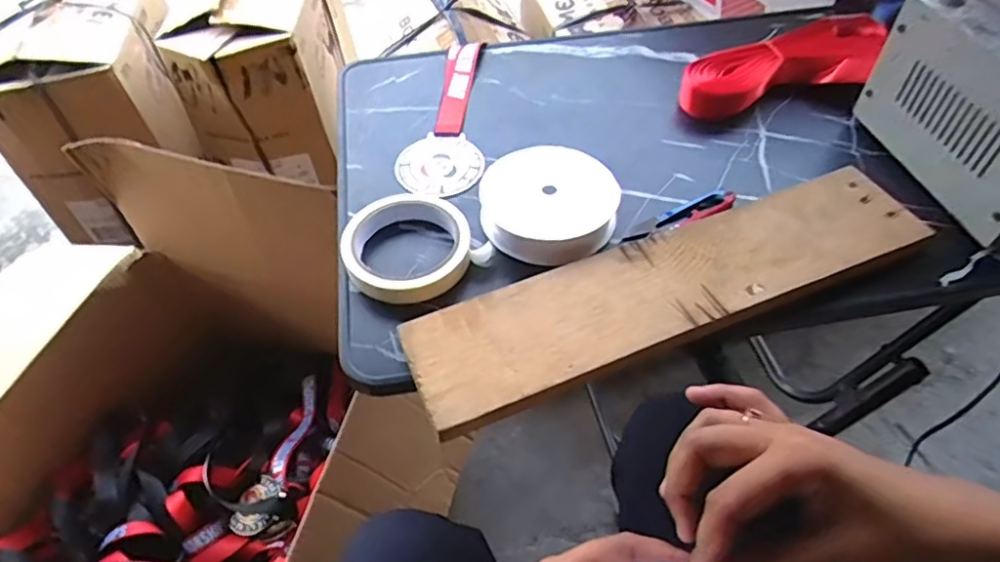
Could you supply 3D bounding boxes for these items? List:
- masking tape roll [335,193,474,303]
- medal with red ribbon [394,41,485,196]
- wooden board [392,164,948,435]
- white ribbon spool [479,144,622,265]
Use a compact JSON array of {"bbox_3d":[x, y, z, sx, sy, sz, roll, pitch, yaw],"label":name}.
[{"bbox_3d":[-0.072,-0.027,0.480,0.098,0.025,0.090,-1,55,1],"label":"masking tape roll"},{"bbox_3d":[-0.038,-0.163,0.596,0.074,0.010,0.221,9,56,8],"label":"medal with red ribbon"},{"bbox_3d":[0.124,-0.001,0.441,0.384,0.014,0.089,-20,57,-12],"label":"wooden board"},{"bbox_3d":[0.040,-0.064,0.495,0.105,0.026,0.101,-1,55,1],"label":"white ribbon spool"}]

